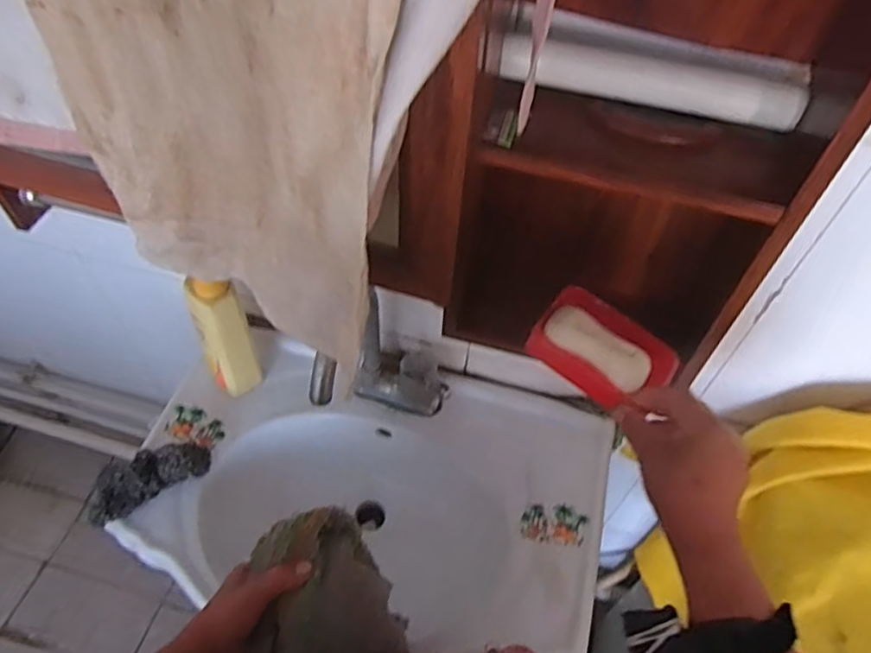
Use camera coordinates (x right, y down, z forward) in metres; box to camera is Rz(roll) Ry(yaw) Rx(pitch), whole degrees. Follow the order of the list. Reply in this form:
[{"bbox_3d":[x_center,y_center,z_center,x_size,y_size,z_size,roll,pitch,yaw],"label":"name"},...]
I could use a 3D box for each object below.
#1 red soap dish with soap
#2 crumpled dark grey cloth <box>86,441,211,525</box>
[{"bbox_3d":[0.141,0.014,0.526,0.109,0.040,0.082,35,60,21],"label":"red soap dish with soap"},{"bbox_3d":[-0.349,0.181,0.772,0.144,0.039,0.057,-25,59,-19],"label":"crumpled dark grey cloth"}]

